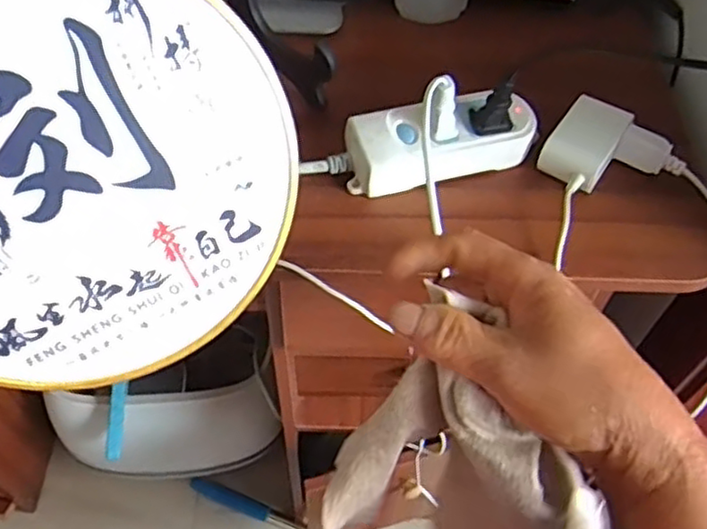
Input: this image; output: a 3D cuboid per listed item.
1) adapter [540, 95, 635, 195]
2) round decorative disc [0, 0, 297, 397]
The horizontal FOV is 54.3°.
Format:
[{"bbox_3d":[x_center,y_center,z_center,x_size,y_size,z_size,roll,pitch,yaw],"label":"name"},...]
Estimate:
[{"bbox_3d":[0.158,-0.082,0.472,0.040,0.025,0.067,32,59,19],"label":"adapter"},{"bbox_3d":[-0.118,-0.034,0.288,0.182,0.188,0.004,-35,31,-4],"label":"round decorative disc"}]

